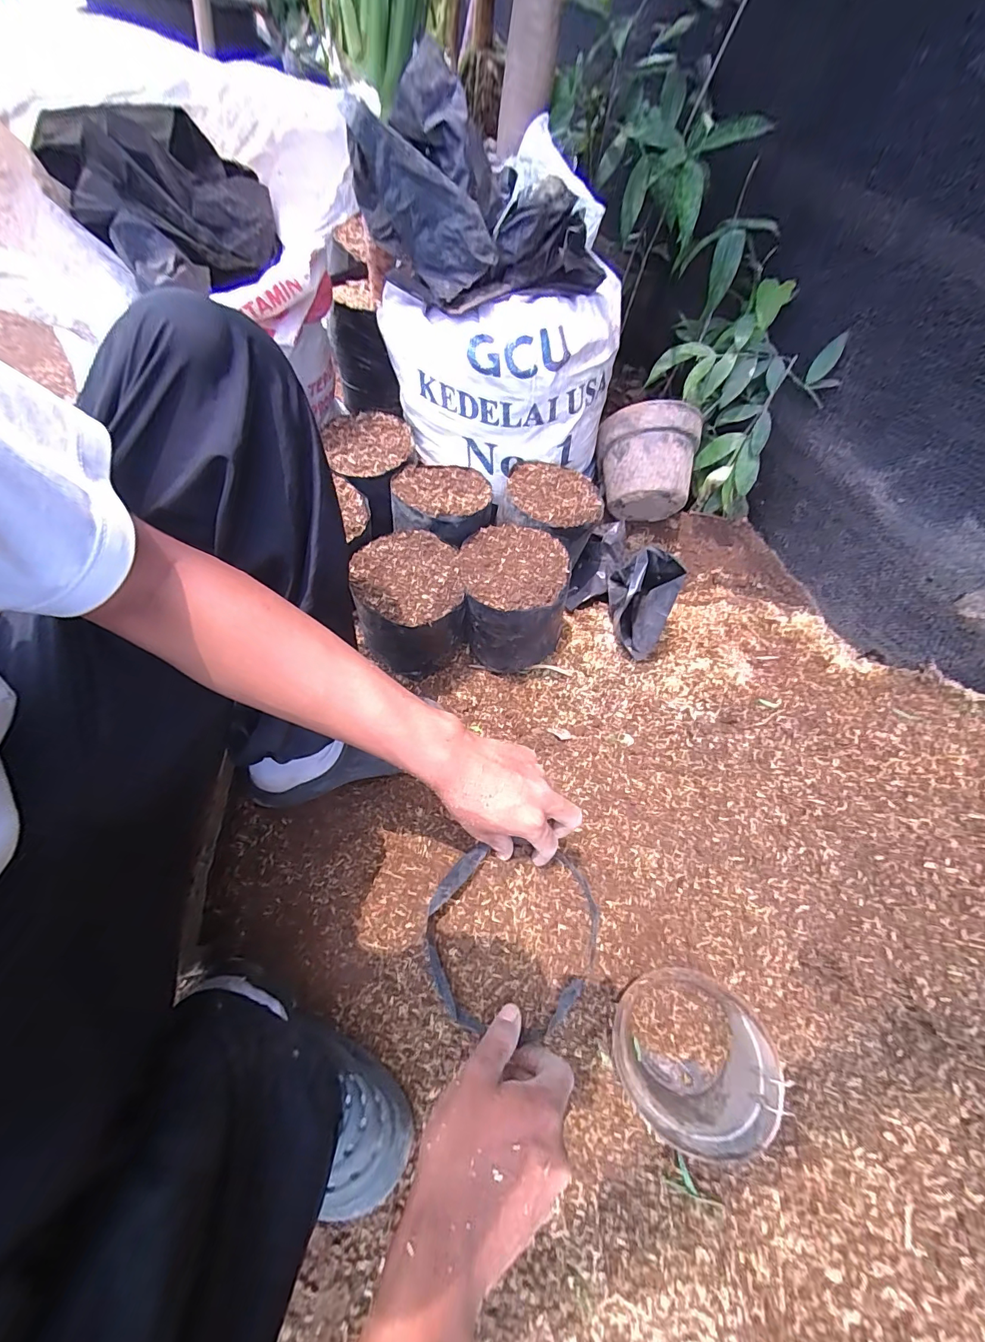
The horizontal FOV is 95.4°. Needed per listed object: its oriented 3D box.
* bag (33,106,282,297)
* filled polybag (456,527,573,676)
[{"bbox_3d":[-0.403,-0.596,0.563,0.225,0.120,0.212,-26,65,-18],"label":"bag"},{"bbox_3d":[0.028,-0.106,0.673,0.147,0.144,0.164,-1,60,-4],"label":"filled polybag"}]

